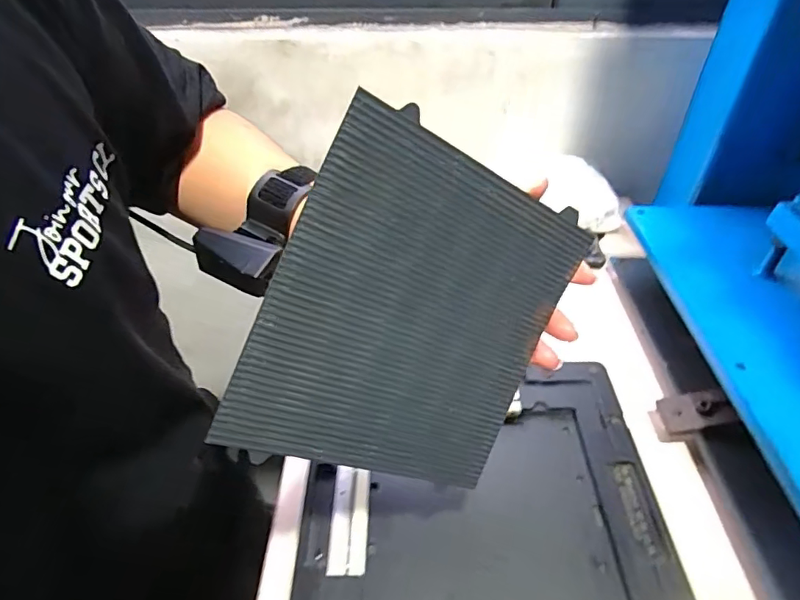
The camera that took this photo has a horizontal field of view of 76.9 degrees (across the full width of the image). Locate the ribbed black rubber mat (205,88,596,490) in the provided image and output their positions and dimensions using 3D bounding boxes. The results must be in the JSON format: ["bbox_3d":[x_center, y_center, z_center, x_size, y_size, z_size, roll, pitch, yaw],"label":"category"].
[{"bbox_3d":[0.013,0.014,0.292,0.177,0.186,0.007,22,6,-30],"label":"ribbed black rubber mat"}]

